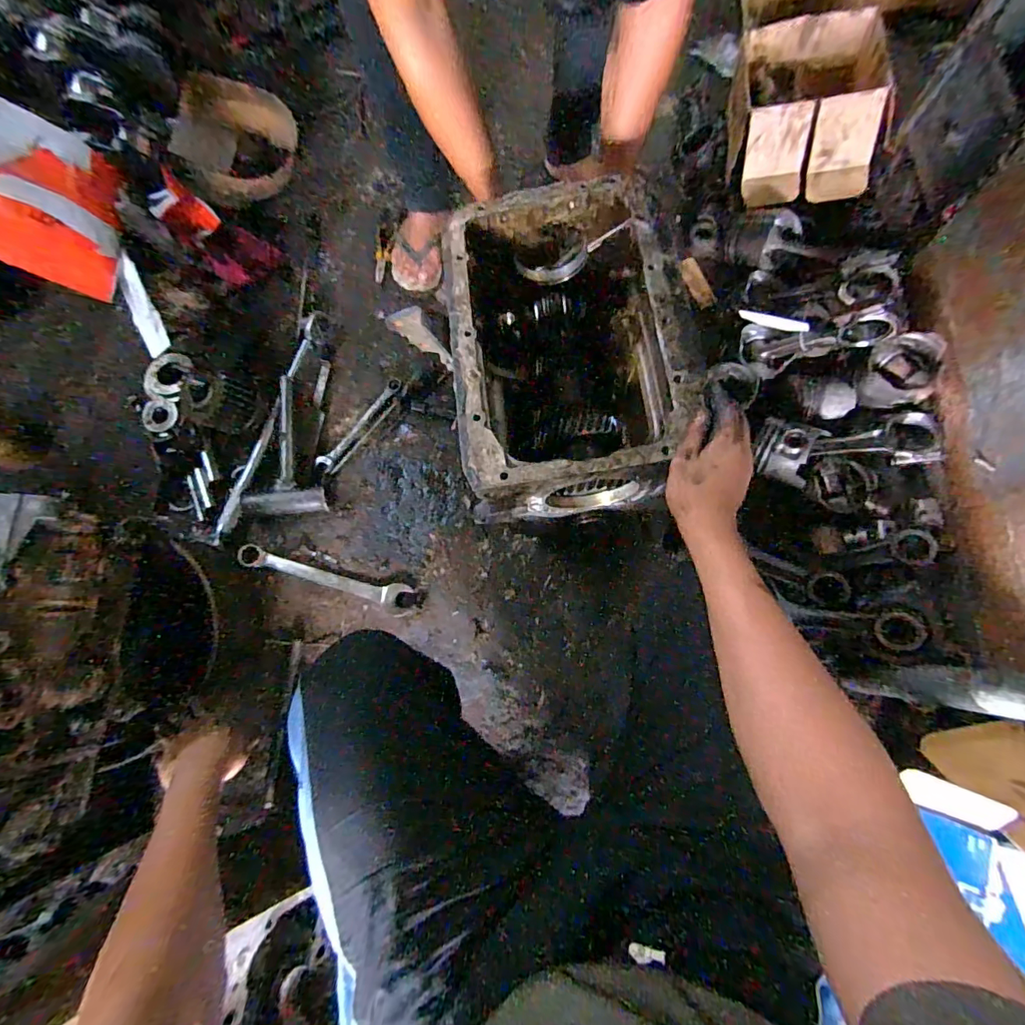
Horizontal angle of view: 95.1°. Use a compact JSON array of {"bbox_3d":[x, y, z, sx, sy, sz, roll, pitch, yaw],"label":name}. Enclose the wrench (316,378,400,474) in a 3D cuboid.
[{"bbox_3d":[-0.278,-0.160,0.853,0.030,0.011,0.215,36,79,8],"label":"wrench"}]

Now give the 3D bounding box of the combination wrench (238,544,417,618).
[{"bbox_3d":[-0.313,0.110,0.791,0.312,0.014,0.049,16,77,4],"label":"combination wrench"}]

